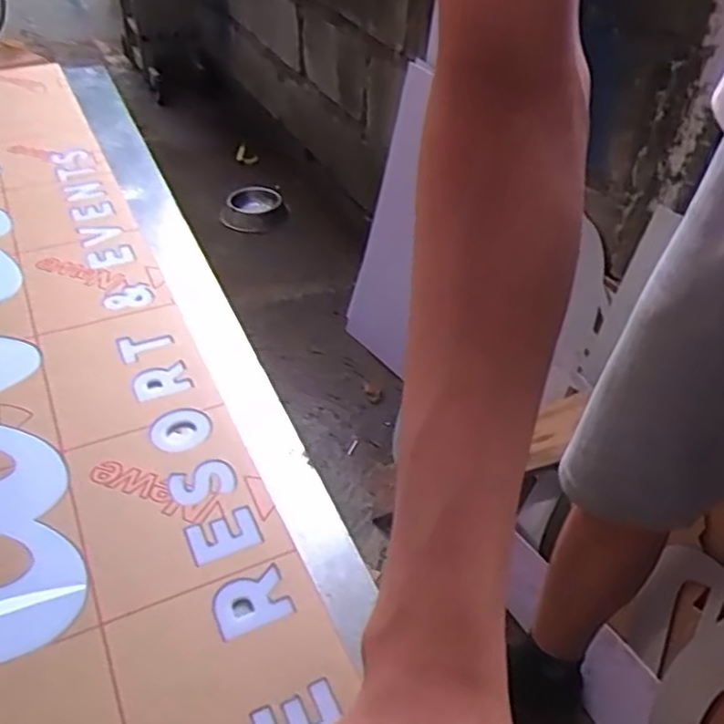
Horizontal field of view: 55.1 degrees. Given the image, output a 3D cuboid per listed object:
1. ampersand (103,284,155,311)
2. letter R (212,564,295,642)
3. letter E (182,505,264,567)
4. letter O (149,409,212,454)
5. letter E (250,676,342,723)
[{"bbox_3d":[-0.145,-0.040,0.431,0.029,0.004,0.023,-24,47,-25],"label":"ampersand"},{"bbox_3d":[-0.045,0.095,0.279,0.029,0.004,0.023,-18,45,-20],"label":"letter R"},{"bbox_3d":[-0.060,0.074,0.300,0.029,0.004,0.021,-19,45,-21],"label":"letter E"},{"bbox_3d":[-0.090,0.035,0.347,0.027,0.005,0.029,1,41,0],"label":"letter O"},{"bbox_3d":[-0.022,0.126,0.245,0.030,0.004,0.020,-20,45,-22],"label":"letter E"}]

